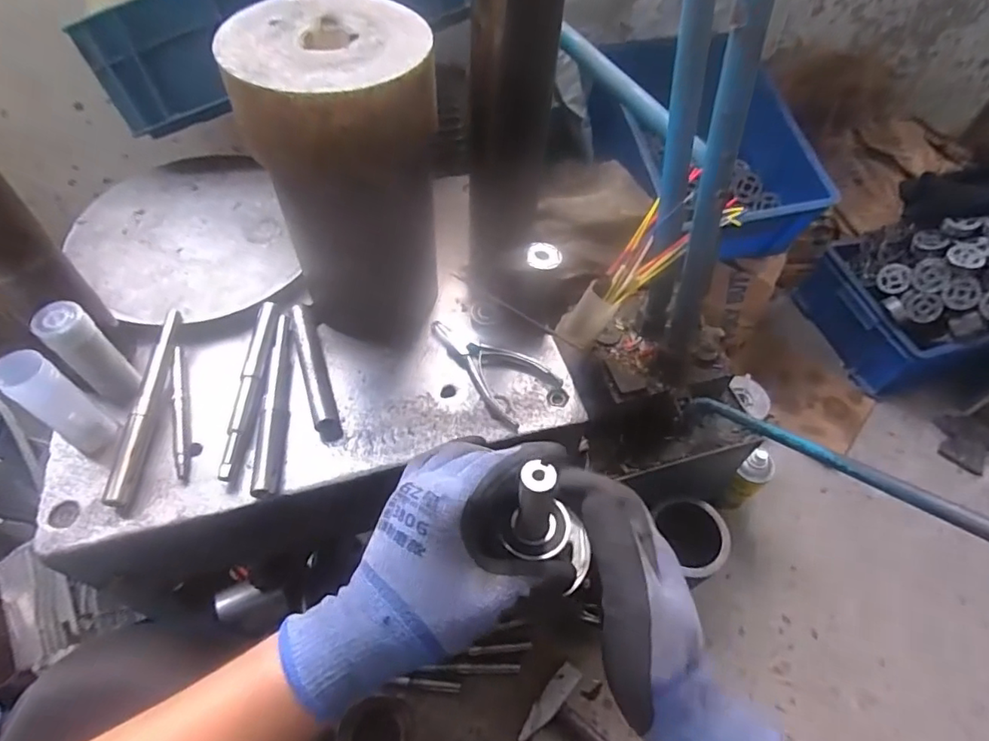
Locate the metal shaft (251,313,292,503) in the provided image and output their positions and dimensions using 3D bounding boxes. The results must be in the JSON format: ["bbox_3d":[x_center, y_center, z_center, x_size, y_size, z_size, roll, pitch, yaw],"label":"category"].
[{"bbox_3d":[-0.195,0.025,0.494,0.019,0.019,0.182,-4,55,-5],"label":"metal shaft"}]

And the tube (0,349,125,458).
[{"bbox_3d":[-0.346,0.026,0.438,0.031,0.108,0.036,33,60,19],"label":"tube"}]

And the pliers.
[{"bbox_3d":[-0.004,-0.010,0.536,0.076,0.012,0.135,-38,64,-25],"label":"pliers"}]

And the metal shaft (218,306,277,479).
[{"bbox_3d":[-0.220,0.010,0.497,0.018,0.011,0.181,1,55,-2],"label":"metal shaft"}]

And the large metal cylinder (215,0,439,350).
[{"bbox_3d":[-0.121,-0.156,0.483,0.143,0.253,0.137,-15,57,-13],"label":"large metal cylinder"}]

